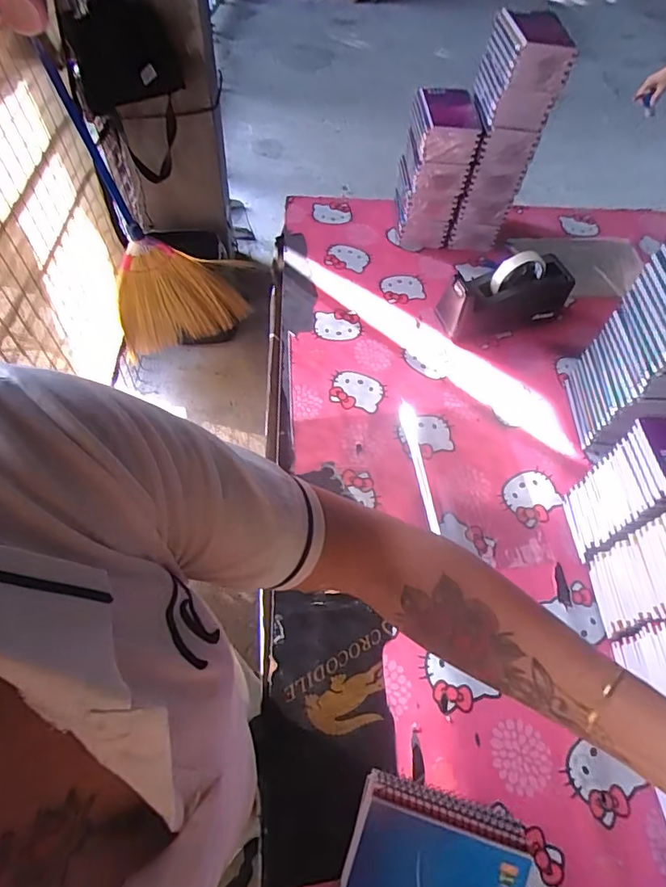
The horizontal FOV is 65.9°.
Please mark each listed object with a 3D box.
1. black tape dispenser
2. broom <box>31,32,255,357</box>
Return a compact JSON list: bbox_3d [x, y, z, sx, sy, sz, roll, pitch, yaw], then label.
[{"bbox_3d":[0.279,-0.244,0.838,0.208,0.117,0.081,-10,58,-11],"label":"black tape dispenser"},{"bbox_3d":[-0.495,-0.670,1.561,0.420,0.866,0.116,-12,50,-15],"label":"broom"}]

